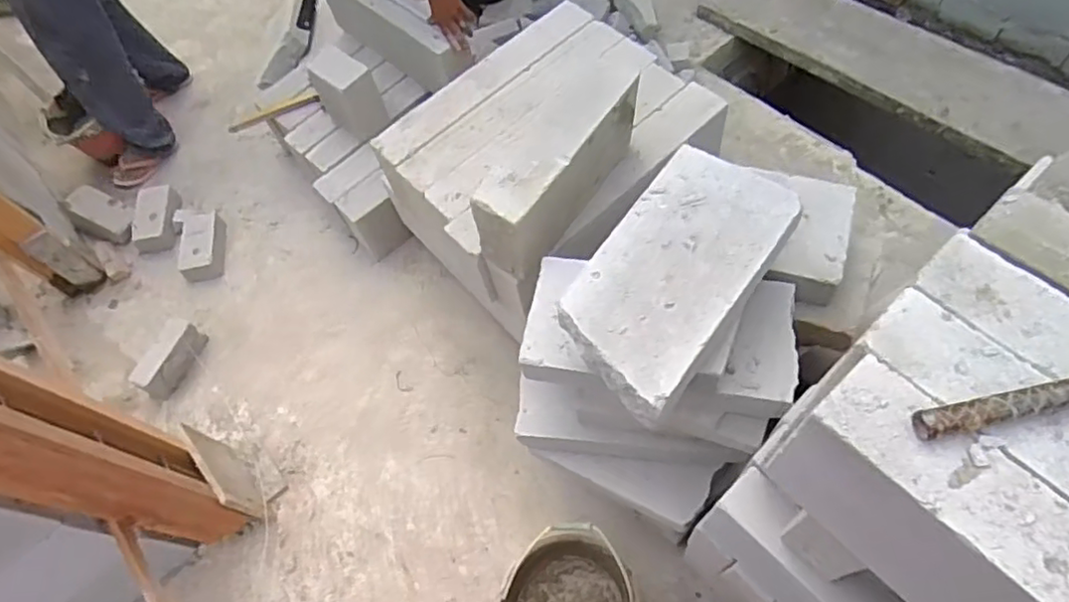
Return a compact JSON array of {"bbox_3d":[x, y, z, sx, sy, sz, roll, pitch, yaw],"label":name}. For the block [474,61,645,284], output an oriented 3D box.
[{"bbox_3d":[0.045,-0.235,1.155,0.113,0.193,0.379,30,70,21],"label":"block"}]

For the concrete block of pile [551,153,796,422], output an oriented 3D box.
[{"bbox_3d":[0.193,-0.044,0.872,0.198,0.057,0.365,33,71,22],"label":"concrete block of pile"}]

